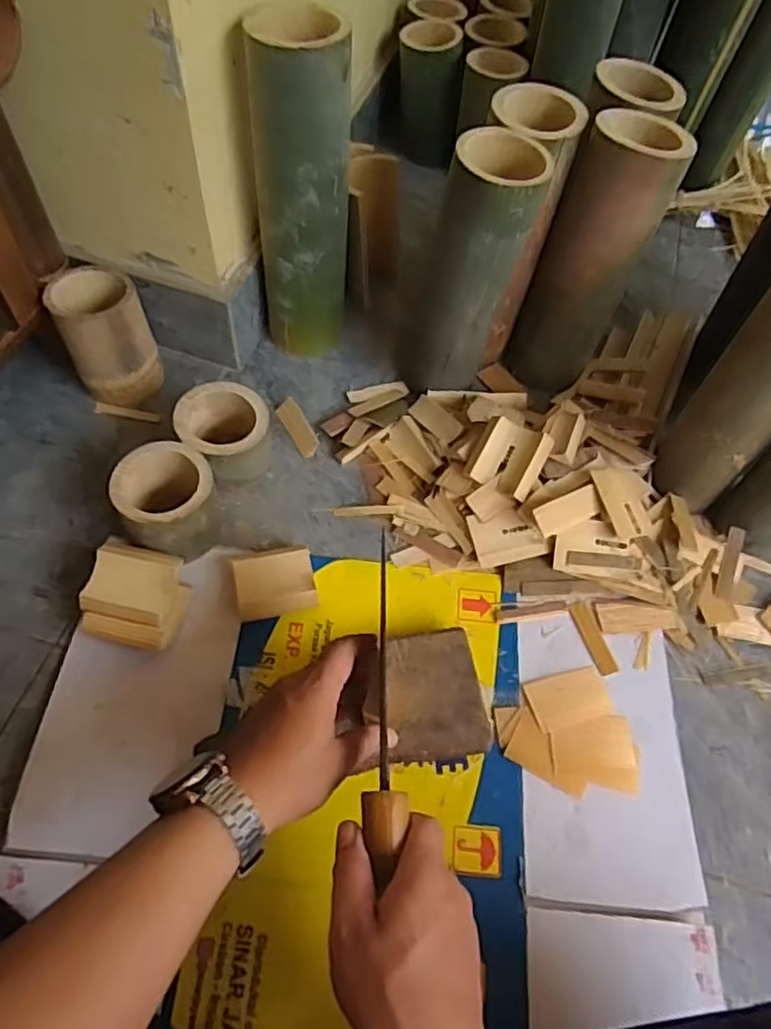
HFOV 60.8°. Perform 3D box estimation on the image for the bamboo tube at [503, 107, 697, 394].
[{"bbox_3d":[0.206,-0.253,0.682,0.106,0.266,0.087,19,59,7],"label":"bamboo tube"}]

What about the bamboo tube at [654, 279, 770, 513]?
[{"bbox_3d":[0.334,-0.108,0.595,0.068,0.248,0.078,-34,67,-22],"label":"bamboo tube"}]

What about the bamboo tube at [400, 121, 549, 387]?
[{"bbox_3d":[0.084,-0.238,0.660,0.101,0.258,0.085,19,59,7],"label":"bamboo tube"}]

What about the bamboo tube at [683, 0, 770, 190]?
[{"bbox_3d":[0.485,-0.578,0.866,0.071,0.286,0.061,28,60,12],"label":"bamboo tube"}]

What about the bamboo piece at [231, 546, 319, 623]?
[{"bbox_3d":[-0.103,0.064,0.612,0.072,0.031,0.057,-11,60,-11],"label":"bamboo piece"}]

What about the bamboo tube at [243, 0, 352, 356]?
[{"bbox_3d":[-0.085,-0.318,0.677,0.092,0.314,0.088,-6,59,-8],"label":"bamboo tube"}]

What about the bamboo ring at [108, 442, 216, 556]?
[{"bbox_3d":[-0.203,-0.007,0.622,0.085,0.081,0.091,2,58,-3],"label":"bamboo ring"}]

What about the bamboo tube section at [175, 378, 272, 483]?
[{"bbox_3d":[-0.161,-0.078,0.664,0.085,0.084,0.090,2,58,-3],"label":"bamboo tube section"}]

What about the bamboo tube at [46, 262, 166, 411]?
[{"bbox_3d":[-0.296,-0.184,0.706,0.085,0.131,0.088,2,58,-3],"label":"bamboo tube"}]

